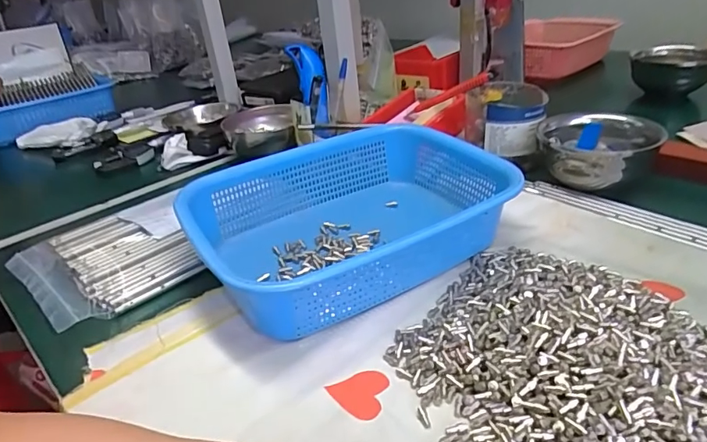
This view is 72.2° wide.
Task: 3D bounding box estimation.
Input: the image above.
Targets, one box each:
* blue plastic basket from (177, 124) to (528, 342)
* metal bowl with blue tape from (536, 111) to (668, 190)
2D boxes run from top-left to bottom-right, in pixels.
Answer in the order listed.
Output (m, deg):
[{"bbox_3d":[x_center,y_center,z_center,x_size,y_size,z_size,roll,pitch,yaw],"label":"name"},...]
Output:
[{"bbox_3d":[0.000,-0.006,0.458,0.284,0.074,0.208,-23,34,-25],"label":"blue plastic basket"},{"bbox_3d":[0.270,-0.077,0.545,0.114,0.061,0.110,2,32,14],"label":"metal bowl with blue tape"}]

